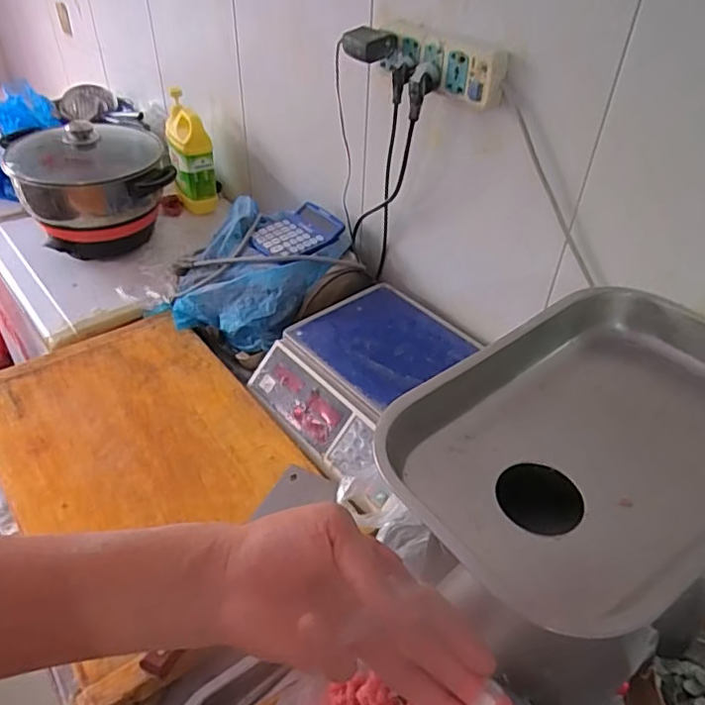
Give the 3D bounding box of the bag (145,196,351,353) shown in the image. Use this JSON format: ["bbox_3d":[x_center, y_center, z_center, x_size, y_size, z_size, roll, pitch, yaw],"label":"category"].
[{"bbox_3d":[-0.178,-0.140,1.039,0.285,0.144,0.263,21,44,20],"label":"bag"}]

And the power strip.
[{"bbox_3d":[0.110,-0.391,0.780,0.039,0.066,0.224,-30,50,-32],"label":"power strip"}]

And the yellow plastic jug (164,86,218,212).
[{"bbox_3d":[-0.369,-0.445,1.325,0.094,0.221,0.130,-9,42,-13],"label":"yellow plastic jug"}]

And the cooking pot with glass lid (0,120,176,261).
[{"bbox_3d":[-0.513,-0.320,1.164,0.284,0.230,0.240,-18,45,-22],"label":"cooking pot with glass lid"}]

